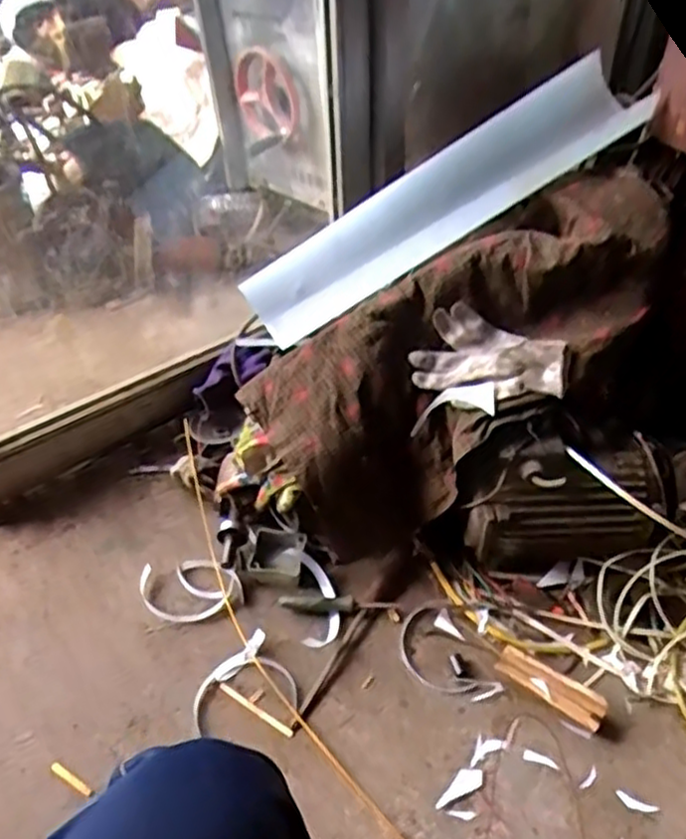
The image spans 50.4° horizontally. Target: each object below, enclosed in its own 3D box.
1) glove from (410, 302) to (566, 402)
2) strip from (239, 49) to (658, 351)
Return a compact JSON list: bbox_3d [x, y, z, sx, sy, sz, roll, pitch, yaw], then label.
[{"bbox_3d":[0.184,-0.084,0.936,0.190,0.057,0.112,6,60,21],"label":"glove"},{"bbox_3d":[0.145,-0.307,1.048,0.620,0.081,0.136,-33,47,1],"label":"strip"}]

